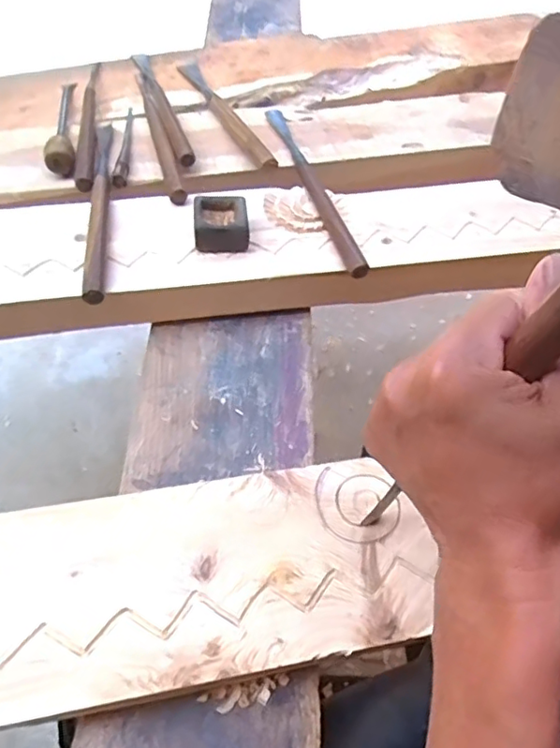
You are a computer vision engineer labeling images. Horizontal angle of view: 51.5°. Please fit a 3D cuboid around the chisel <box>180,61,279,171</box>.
[{"bbox_3d":[-0.061,-0.288,0.632,0.017,0.026,0.243,-19,58,-18],"label":"chisel"}]

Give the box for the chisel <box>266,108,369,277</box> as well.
[{"bbox_3d":[0.030,-0.188,0.573,0.016,0.018,0.260,-12,59,-14],"label":"chisel"}]

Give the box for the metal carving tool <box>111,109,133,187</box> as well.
[{"bbox_3d":[-0.158,-0.241,0.599,0.011,0.009,0.144,0,54,-5],"label":"metal carving tool"}]

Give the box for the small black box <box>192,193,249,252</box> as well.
[{"bbox_3d":[-0.053,-0.135,0.521,0.047,0.030,0.045,-1,56,-8],"label":"small black box"}]

